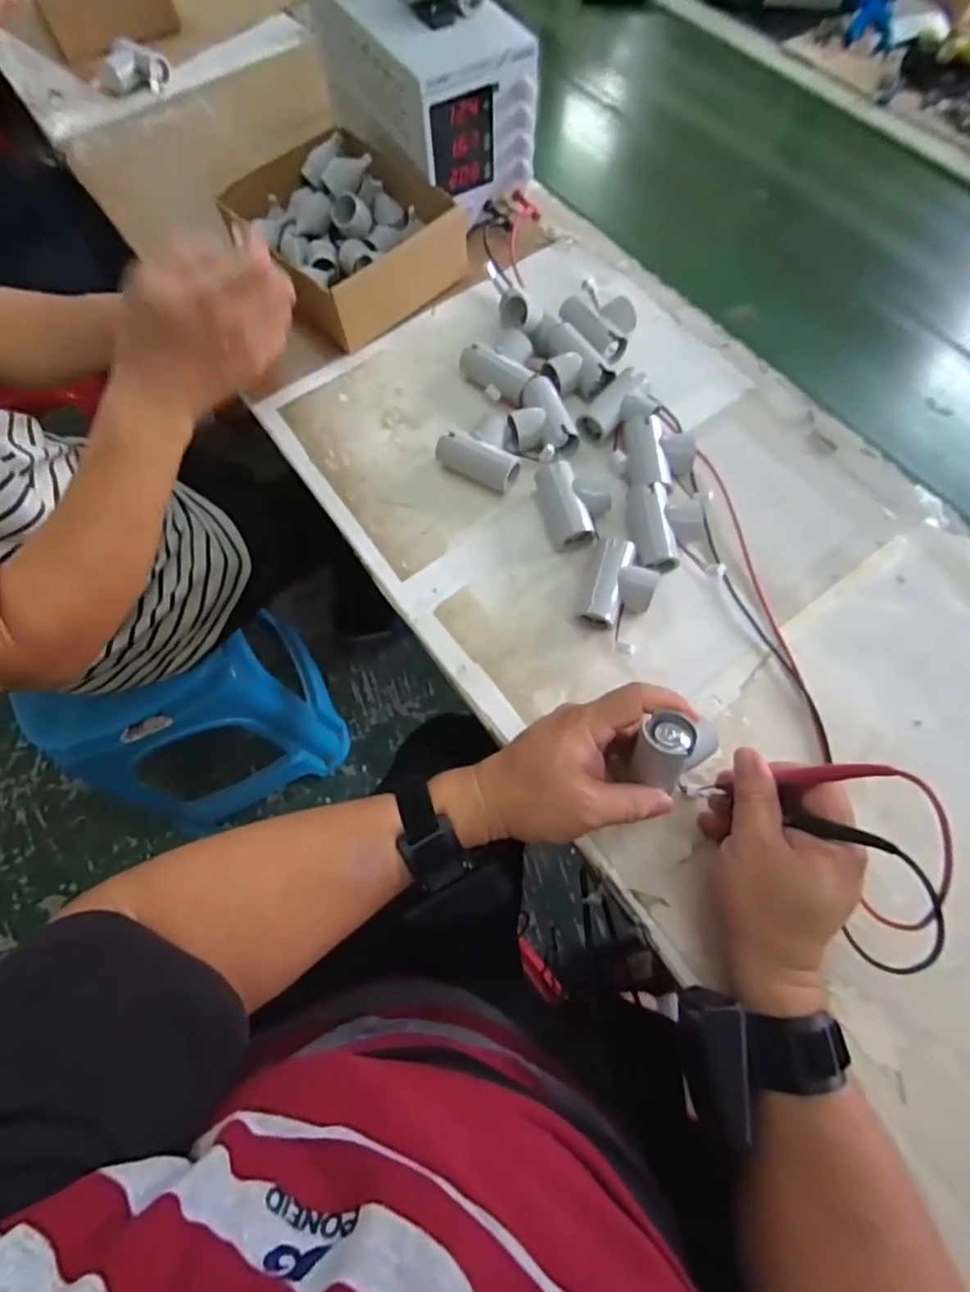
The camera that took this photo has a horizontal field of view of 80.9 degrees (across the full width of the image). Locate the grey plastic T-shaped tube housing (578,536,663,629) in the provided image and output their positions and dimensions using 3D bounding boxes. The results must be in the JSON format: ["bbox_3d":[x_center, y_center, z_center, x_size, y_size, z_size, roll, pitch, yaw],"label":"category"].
[{"bbox_3d":[0.112,-0.049,0.467,0.053,0.028,0.073,16,70,7],"label":"grey plastic T-shaped tube housing"}]

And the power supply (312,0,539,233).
[{"bbox_3d":[-0.071,-0.589,0.615,0.124,0.152,0.253,-32,71,-13],"label":"power supply"}]

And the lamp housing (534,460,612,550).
[{"bbox_3d":[0.080,-0.125,0.497,0.059,0.031,0.079,-7,69,-1],"label":"lamp housing"}]

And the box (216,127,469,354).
[{"bbox_3d":[-0.149,-0.437,0.609,0.185,0.066,0.202,-38,73,-13],"label":"box"}]

